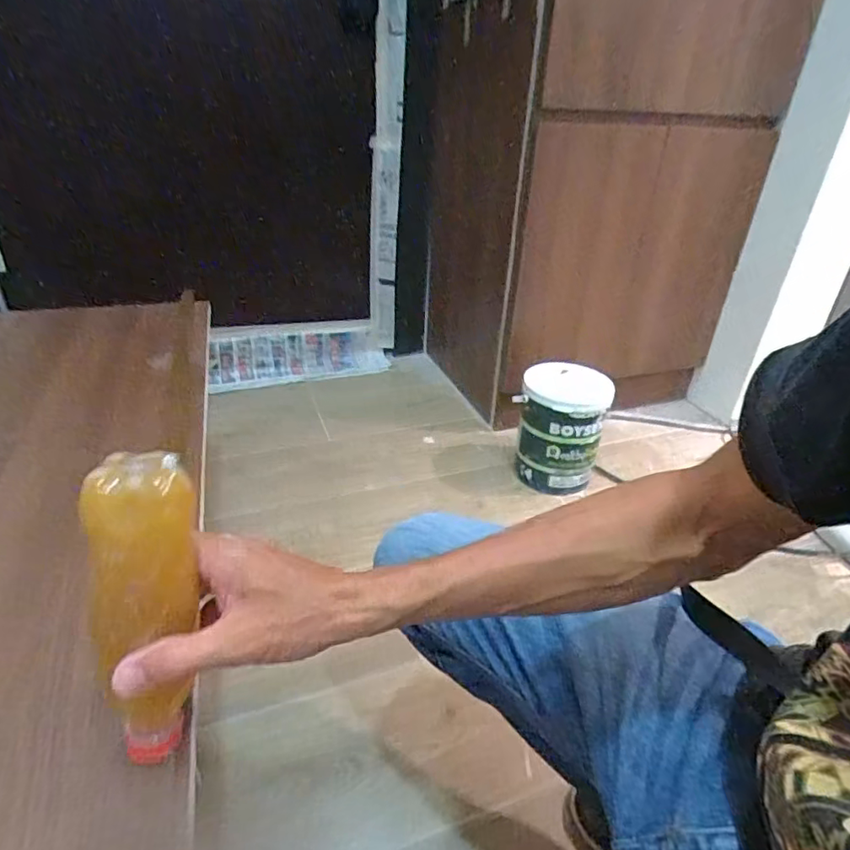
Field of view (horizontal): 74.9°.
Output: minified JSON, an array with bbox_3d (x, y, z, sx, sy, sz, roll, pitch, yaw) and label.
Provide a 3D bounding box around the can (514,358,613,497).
[{"bbox_3d":[0.270,0.008,1.121,0.164,0.221,0.155,13,33,16],"label":"can"}]

